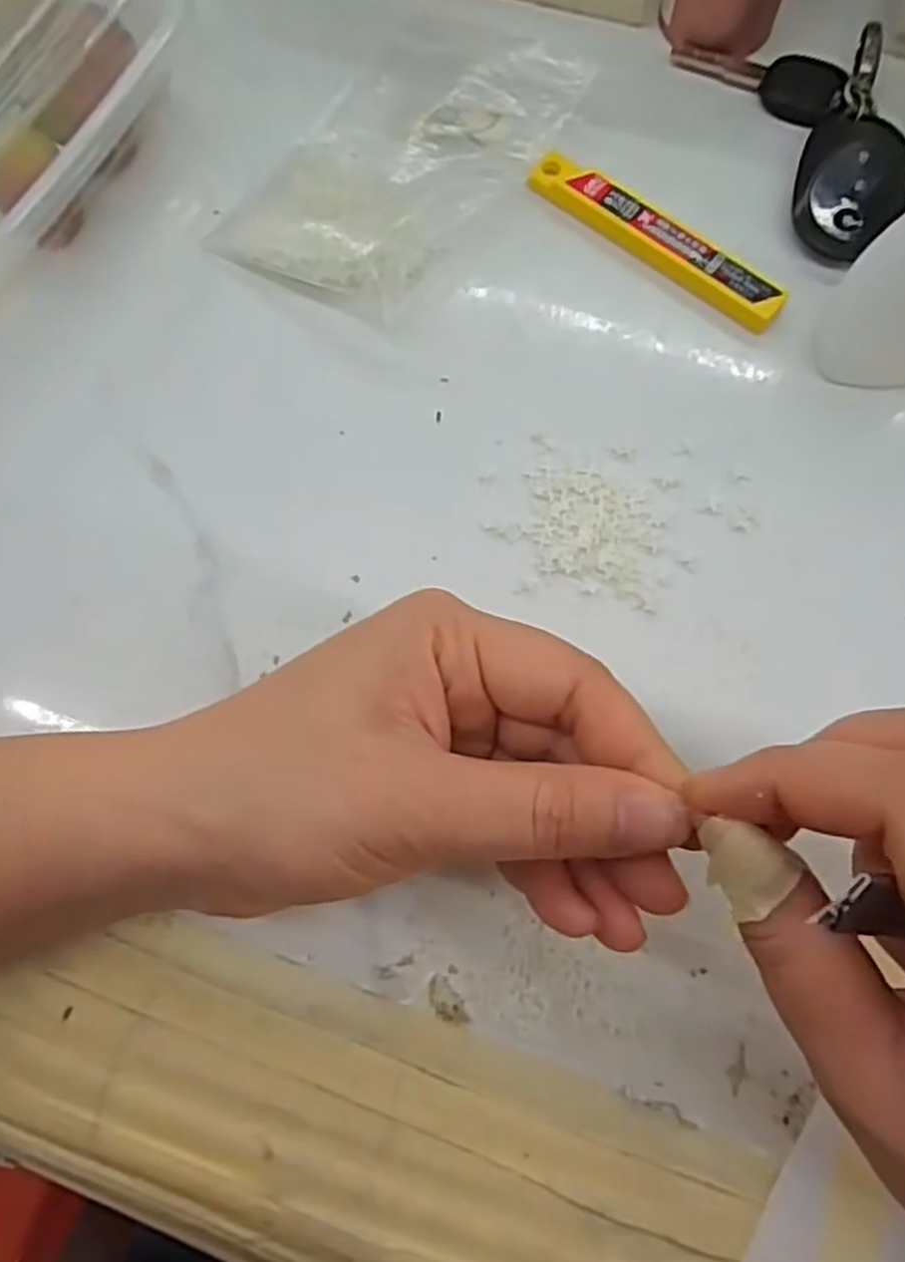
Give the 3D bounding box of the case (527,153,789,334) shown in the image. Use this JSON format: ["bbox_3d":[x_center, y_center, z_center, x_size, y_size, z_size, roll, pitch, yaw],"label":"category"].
[{"bbox_3d":[0.071,-0.138,0.284,0.101,0.009,0.017,37,78,11],"label":"case"}]

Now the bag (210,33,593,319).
[{"bbox_3d":[-0.018,-0.170,0.288,0.083,0.022,0.123,33,77,10],"label":"bag"}]

